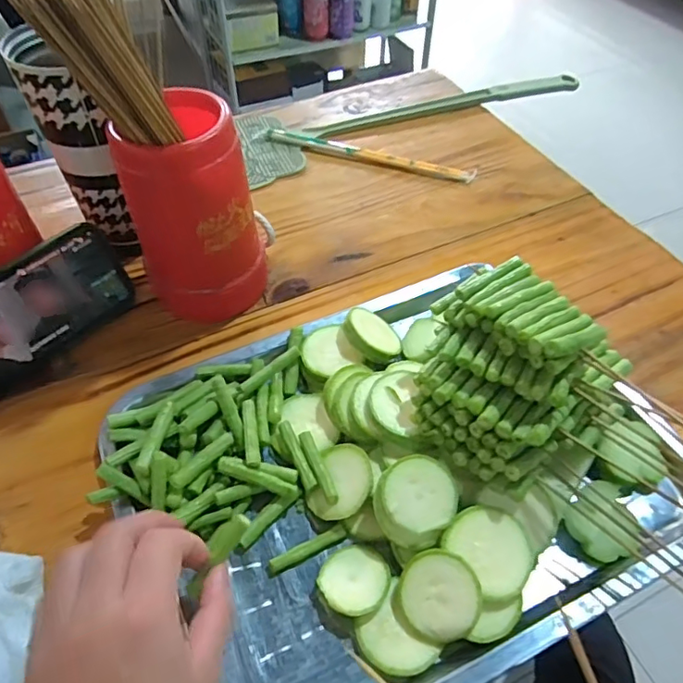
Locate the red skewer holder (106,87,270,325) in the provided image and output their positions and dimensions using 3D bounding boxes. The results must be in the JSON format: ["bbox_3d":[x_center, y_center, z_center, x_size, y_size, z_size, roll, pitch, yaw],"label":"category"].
[{"bbox_3d":[-0.105,-0.090,0.408,0.089,0.153,0.077,-12,53,-10],"label":"red skewer holder"}]

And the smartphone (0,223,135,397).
[{"bbox_3d":[-0.224,-0.021,0.399,0.006,0.074,0.143,16,48,42],"label":"smartphone"}]

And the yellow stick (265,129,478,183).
[{"bbox_3d":[0.028,-0.198,0.585,0.227,0.014,0.019,16,53,11],"label":"yellow stick"}]

